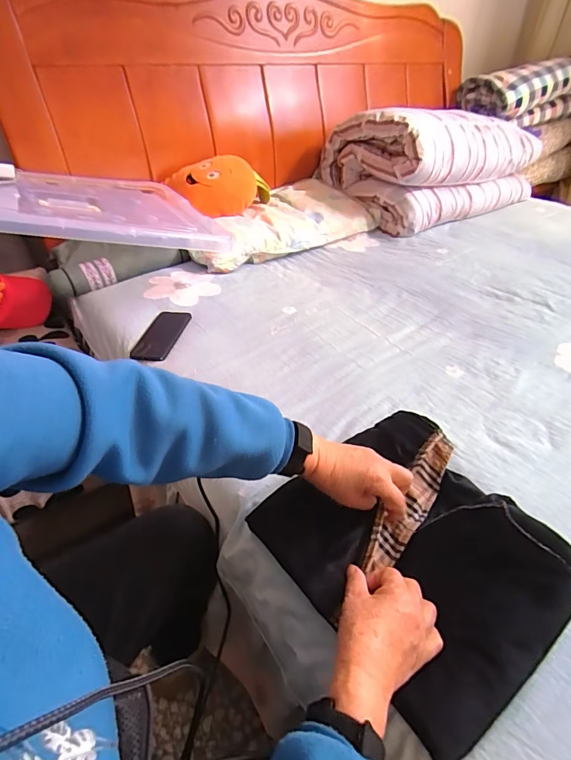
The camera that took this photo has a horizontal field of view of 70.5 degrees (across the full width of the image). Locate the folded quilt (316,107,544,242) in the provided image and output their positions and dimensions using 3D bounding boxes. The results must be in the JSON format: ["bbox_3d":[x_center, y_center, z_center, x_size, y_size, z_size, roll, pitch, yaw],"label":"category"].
[{"bbox_3d":[0.558,-0.797,1.486,0.737,0.318,0.430,-20,43,-24],"label":"folded quilt"}]

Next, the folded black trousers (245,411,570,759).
[{"bbox_3d":[0.143,0.174,0.456,0.255,0.094,0.297,-23,42,-26],"label":"folded black trousers"}]

